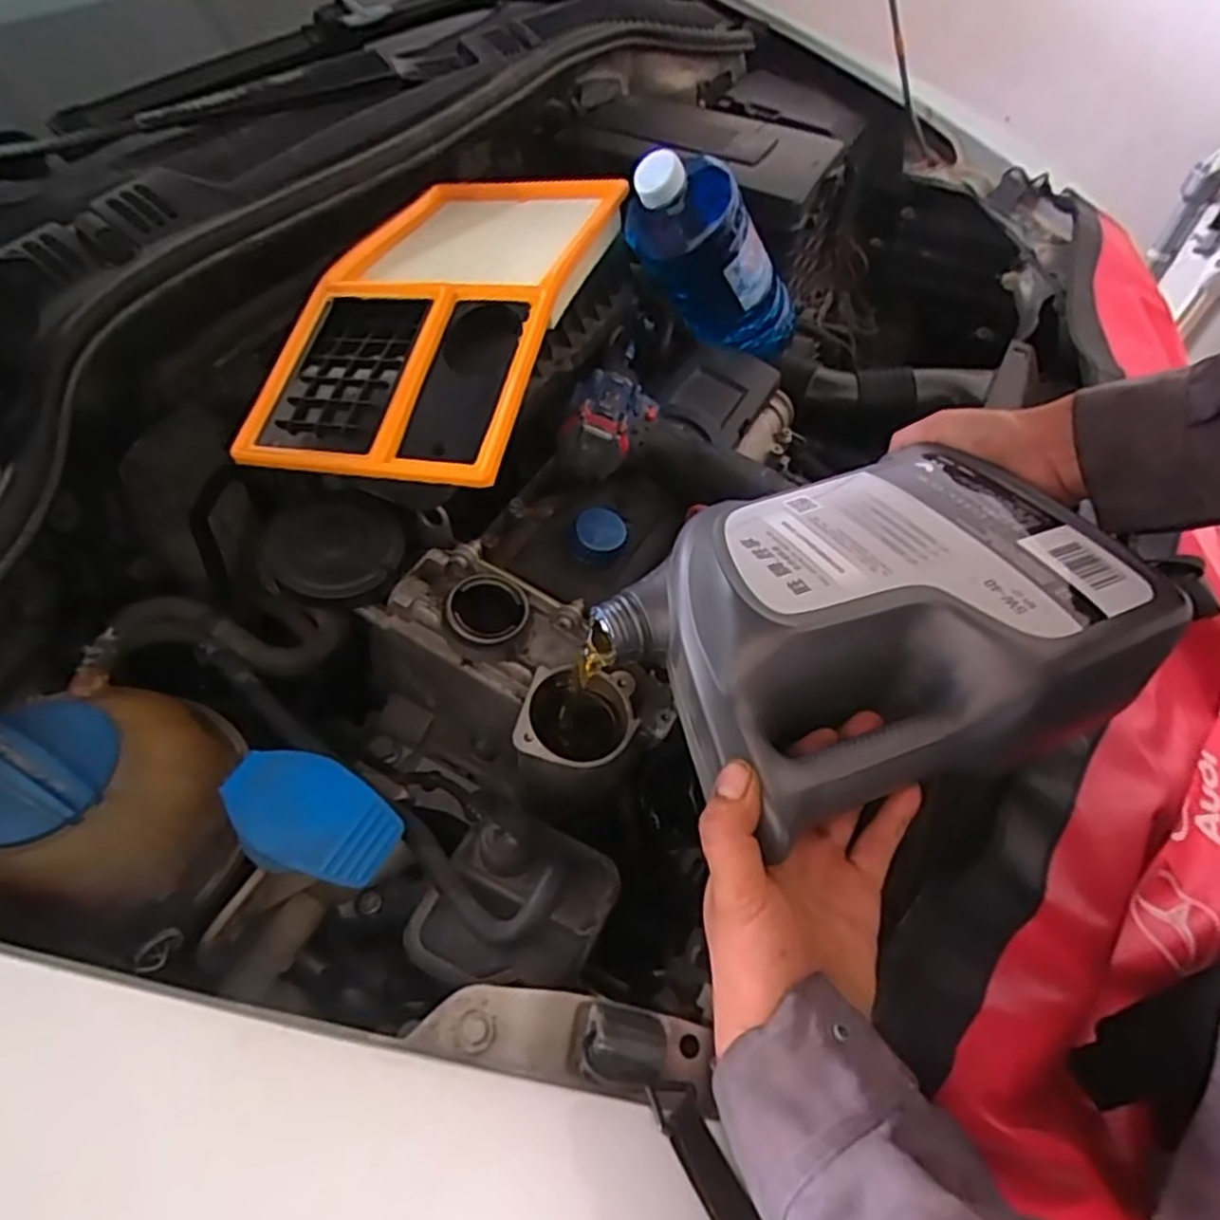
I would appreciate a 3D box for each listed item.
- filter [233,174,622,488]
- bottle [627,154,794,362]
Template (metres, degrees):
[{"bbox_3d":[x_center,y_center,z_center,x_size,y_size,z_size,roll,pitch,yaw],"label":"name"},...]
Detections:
[{"bbox_3d":[-0.119,-0.244,0.559,0.192,0.053,0.370,13,53,6],"label":"filter"},{"bbox_3d":[0.099,-0.318,0.685,0.098,0.234,0.082,-35,54,20],"label":"bottle"}]

